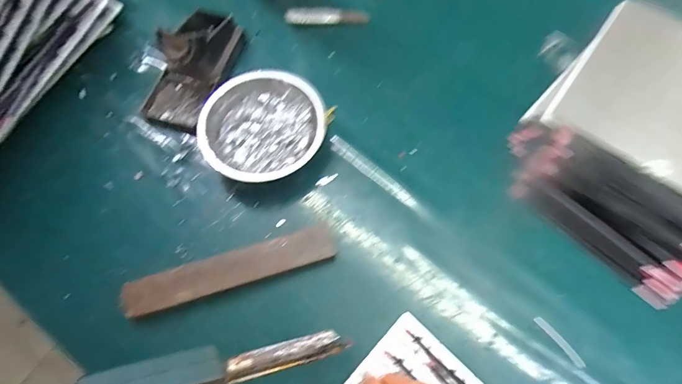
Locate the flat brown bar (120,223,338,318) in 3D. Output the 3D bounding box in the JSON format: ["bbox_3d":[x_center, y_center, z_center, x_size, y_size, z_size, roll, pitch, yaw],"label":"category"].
[{"bbox_3d":[-0.107,0.075,0.360,0.203,0.007,0.036,-17,66,-7],"label":"flat brown bar"}]

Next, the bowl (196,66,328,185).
[{"bbox_3d":[-0.082,-0.073,0.394,0.124,0.047,0.119,0,69,1],"label":"bowl"}]

